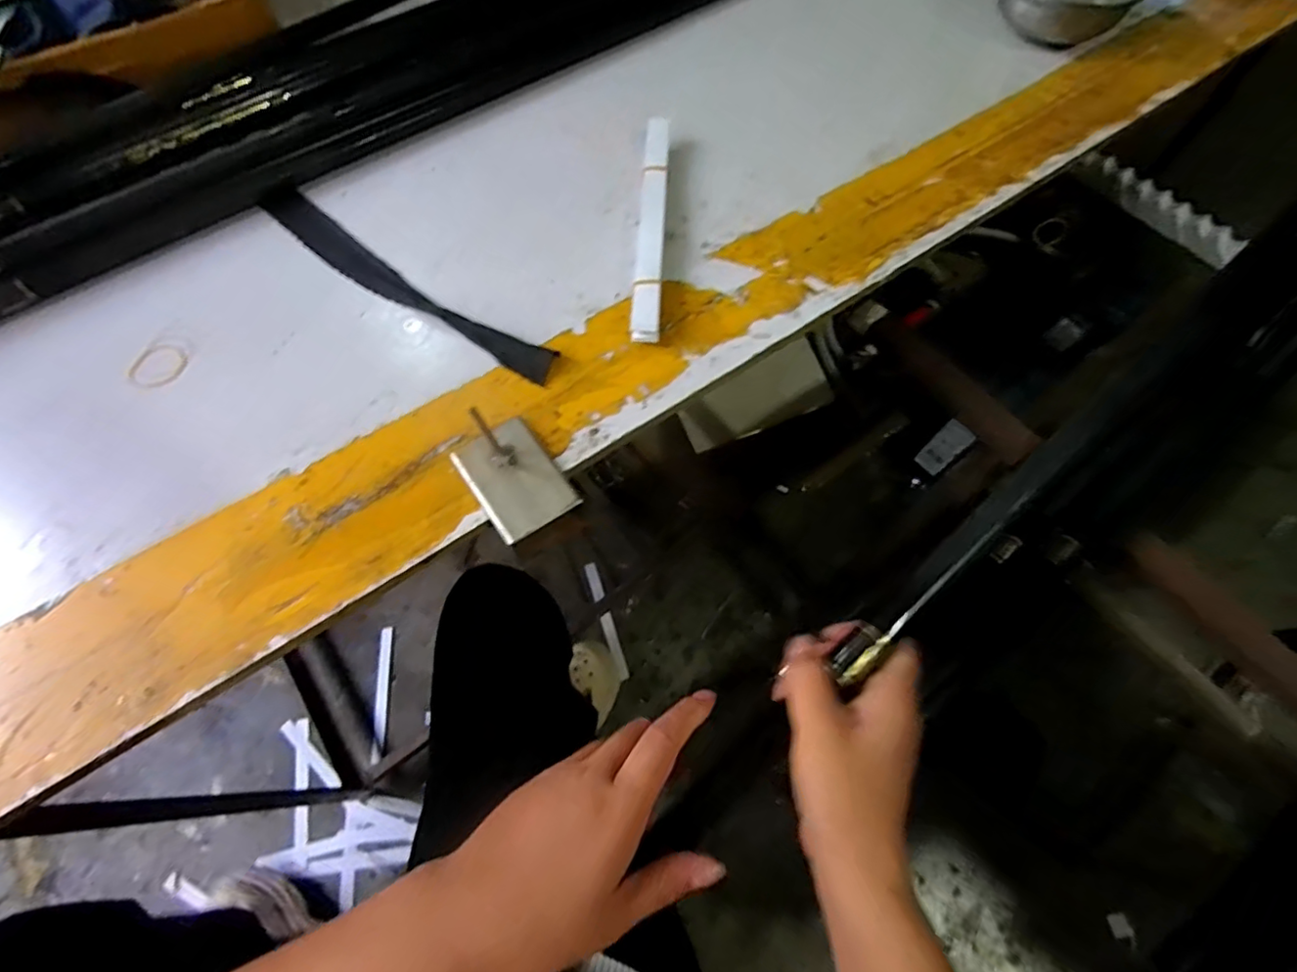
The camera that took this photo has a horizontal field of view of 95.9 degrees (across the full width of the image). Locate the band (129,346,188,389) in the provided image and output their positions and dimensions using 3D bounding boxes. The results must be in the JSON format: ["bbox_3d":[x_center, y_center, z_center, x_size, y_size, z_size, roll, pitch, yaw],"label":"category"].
[{"bbox_3d":[-0.378,-0.092,0.451,0.040,0.007,0.031,-30,68,-13],"label":"band"}]

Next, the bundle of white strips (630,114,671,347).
[{"bbox_3d":[0.003,-0.222,0.494,0.022,0.021,0.240,2,65,2],"label":"bundle of white strips"}]

